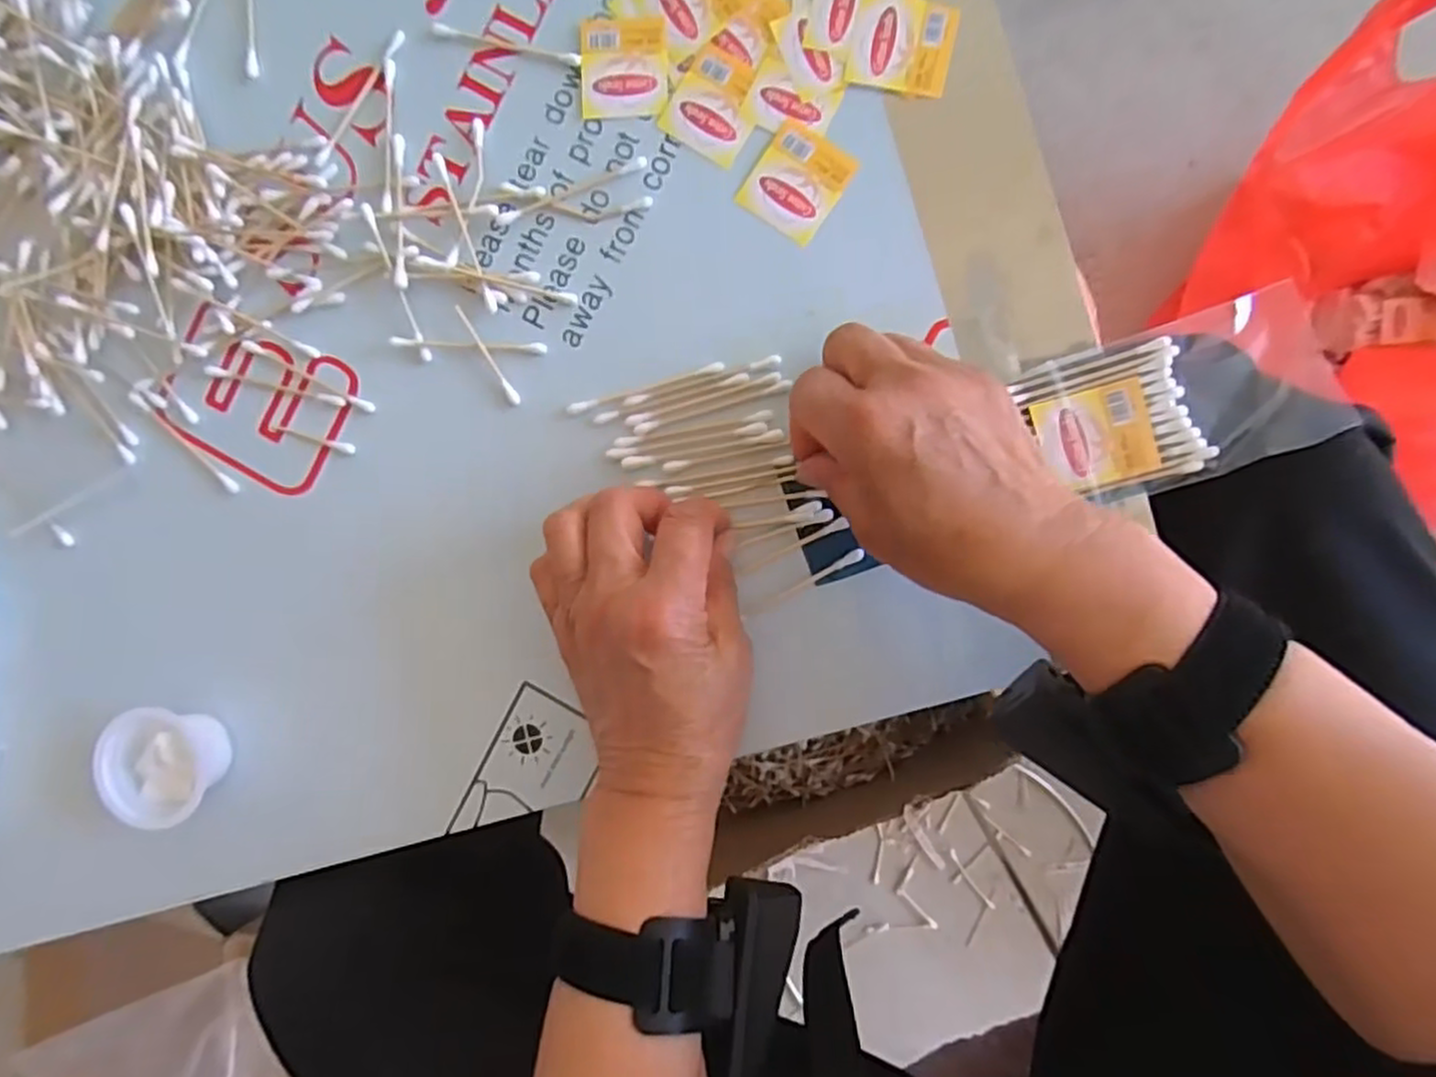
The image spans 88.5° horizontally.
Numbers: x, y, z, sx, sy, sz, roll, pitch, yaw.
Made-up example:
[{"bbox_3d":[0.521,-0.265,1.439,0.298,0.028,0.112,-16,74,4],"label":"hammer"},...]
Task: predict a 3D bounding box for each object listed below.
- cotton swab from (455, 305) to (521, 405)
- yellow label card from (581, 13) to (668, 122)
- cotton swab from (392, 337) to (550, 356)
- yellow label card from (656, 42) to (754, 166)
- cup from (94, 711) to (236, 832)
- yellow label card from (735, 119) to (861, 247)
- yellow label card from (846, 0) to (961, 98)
[{"bbox_3d":[-0.105,-0.085,0.339,0.006,0.004,0.052,-29,87,6],"label":"cotton swab"},{"bbox_3d":[-0.043,-0.213,0.332,0.038,0.004,0.045,-1,90,6],"label":"yellow label card"},{"bbox_3d":[-0.116,-0.089,0.341,0.072,0.004,0.005,3,91,6],"label":"cotton swab"},{"bbox_3d":[-0.001,-0.194,0.330,0.039,0.004,0.042,29,94,5],"label":"yellow label card"},{"bbox_3d":[-0.258,0.105,0.353,0.051,0.033,0.056,-4,91,6],"label":"cup"},{"bbox_3d":[0.035,-0.158,0.328,0.039,0.004,0.042,36,97,5],"label":"yellow label card"},{"bbox_3d":[0.080,-0.214,0.320,0.043,0.004,0.039,9,92,6],"label":"yellow label card"}]

